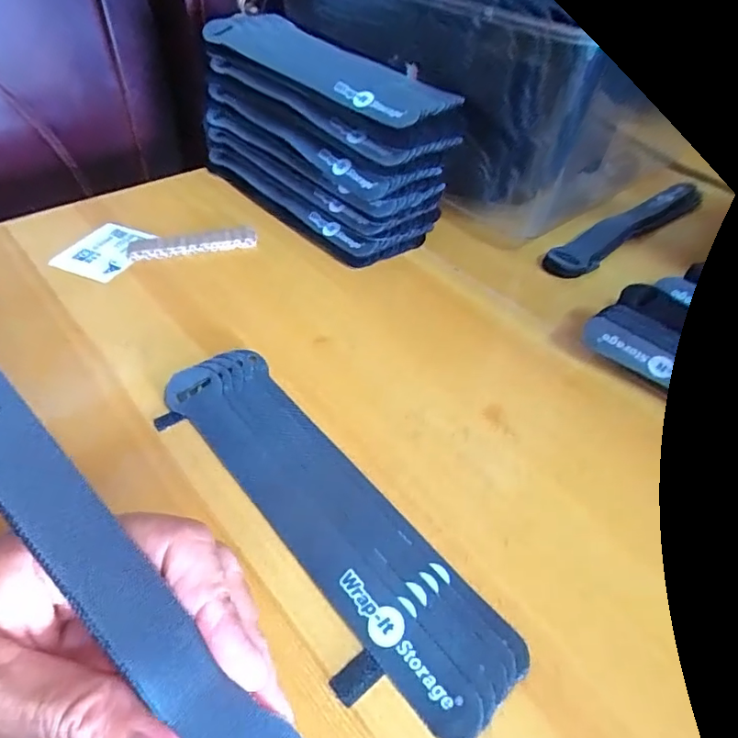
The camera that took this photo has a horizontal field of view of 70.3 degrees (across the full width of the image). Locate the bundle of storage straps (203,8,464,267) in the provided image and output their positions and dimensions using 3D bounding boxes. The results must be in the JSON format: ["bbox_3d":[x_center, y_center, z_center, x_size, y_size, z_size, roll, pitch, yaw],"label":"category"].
[{"bbox_3d":[-0.035,-0.174,0.391,0.088,0.109,0.204,-31,55,-30],"label":"bundle of storage straps"}]

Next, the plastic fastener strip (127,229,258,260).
[{"bbox_3d":[-0.123,-0.087,0.368,0.086,0.012,0.020,-6,46,-11],"label":"plastic fastener strip"}]

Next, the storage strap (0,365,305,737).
[{"bbox_3d":[-0.083,0.040,0.142,0.023,0.006,0.195,-37,83,-34],"label":"storage strap"}]

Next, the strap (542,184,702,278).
[{"bbox_3d":[0.201,-0.107,0.401,0.178,0.019,0.026,-26,51,-28],"label":"strap"}]

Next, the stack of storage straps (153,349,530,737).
[{"bbox_3d":[-0.025,0.058,0.224,0.057,0.007,0.197,-29,54,-29],"label":"stack of storage straps"}]

